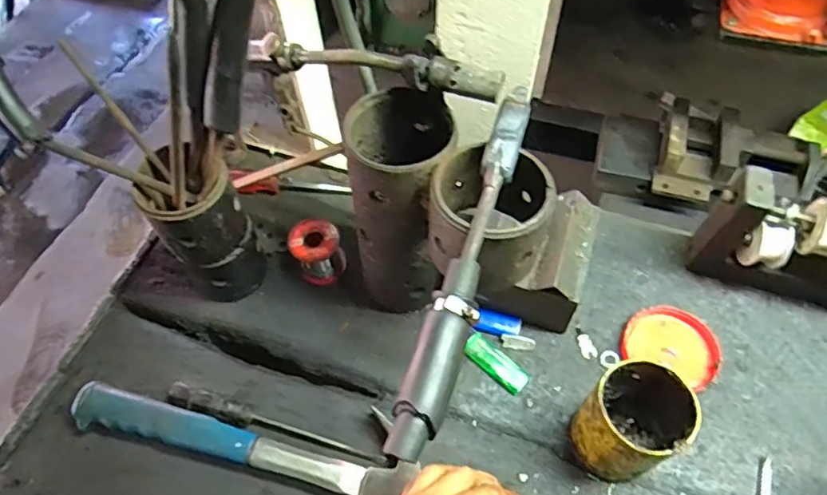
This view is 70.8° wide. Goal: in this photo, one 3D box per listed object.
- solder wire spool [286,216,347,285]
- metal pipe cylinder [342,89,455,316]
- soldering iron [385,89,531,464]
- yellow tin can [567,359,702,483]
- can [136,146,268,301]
[{"bbox_3d":[-0.102,0.007,0.631,0.052,0.063,0.048,-1,55,1],"label":"solder wire spool"},{"bbox_3d":[-0.011,-0.027,0.539,0.083,0.223,0.092,-4,55,-1],"label":"metal pipe cylinder"},{"bbox_3d":[0.040,-0.001,0.378,0.028,0.030,0.275,16,57,12],"label":"soldering iron"},{"bbox_3d":[0.182,0.152,0.493,0.077,0.117,0.072,-1,55,1],"label":"yellow tin can"},{"bbox_3d":[-0.195,-0.012,0.562,0.078,0.171,0.071,-1,55,1],"label":"can"}]

